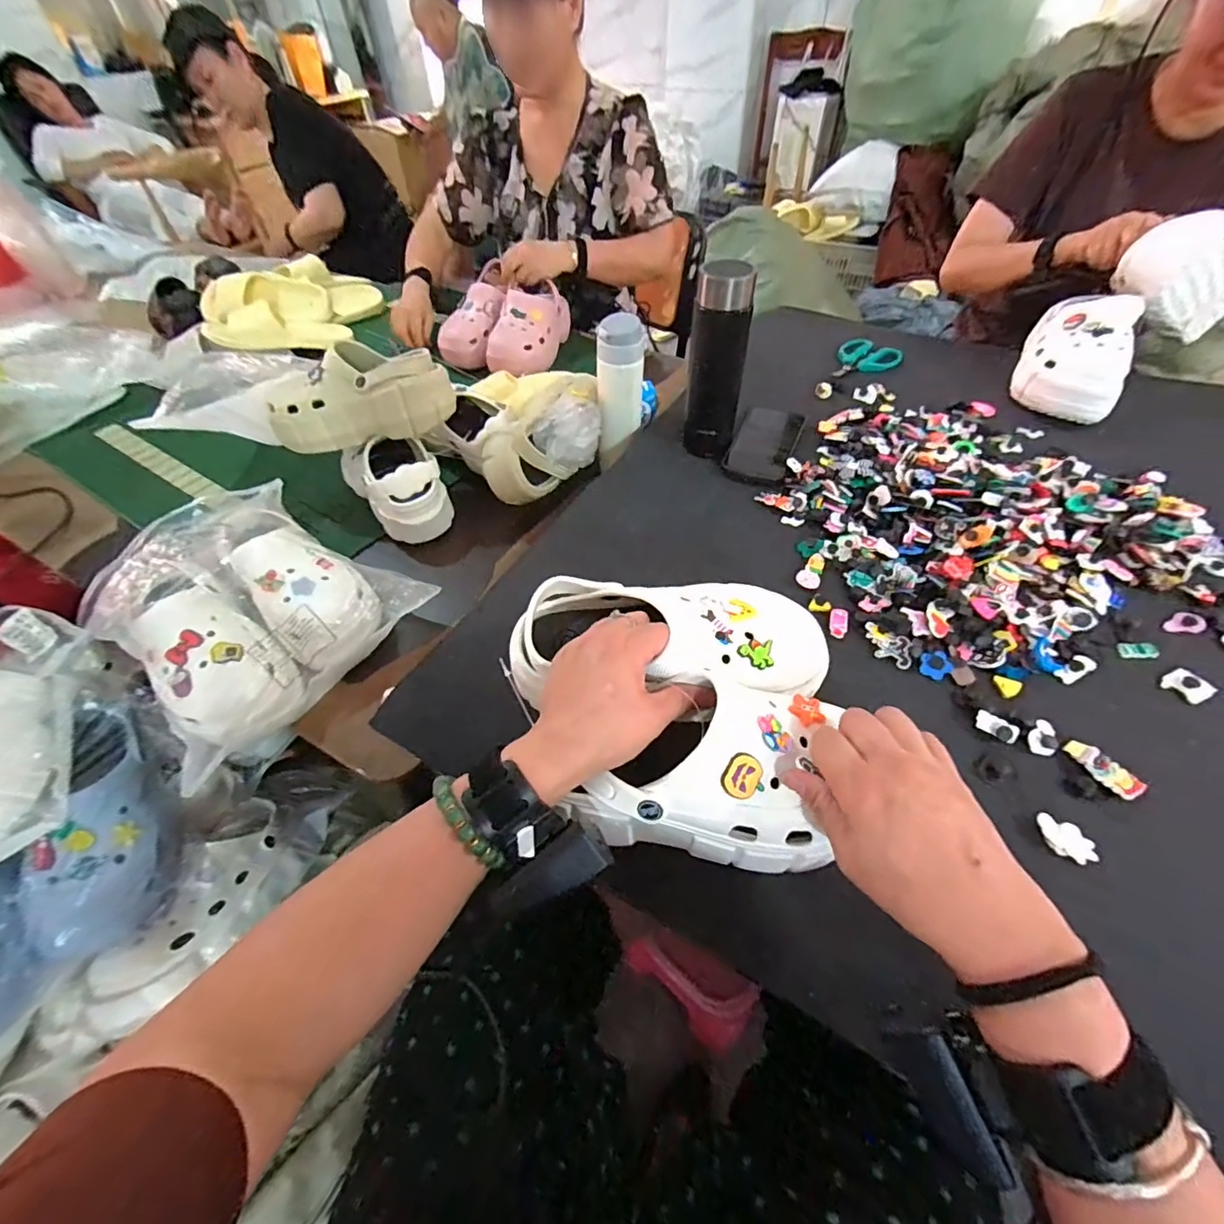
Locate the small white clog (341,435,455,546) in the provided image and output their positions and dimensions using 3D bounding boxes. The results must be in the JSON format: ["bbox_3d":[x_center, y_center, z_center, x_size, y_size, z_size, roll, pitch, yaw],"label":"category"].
[{"bbox_3d":[-0.306,-0.184,0.755,0.104,0.093,0.156,-35,57,-23],"label":"small white clog"}]

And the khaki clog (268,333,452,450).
[{"bbox_3d":[-0.346,-0.288,0.722,0.247,0.110,0.101,2,51,4],"label":"khaki clog"}]

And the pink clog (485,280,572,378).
[{"bbox_3d":[-0.167,-0.570,1.054,0.109,0.096,0.229,13,52,13],"label":"pink clog"}]

